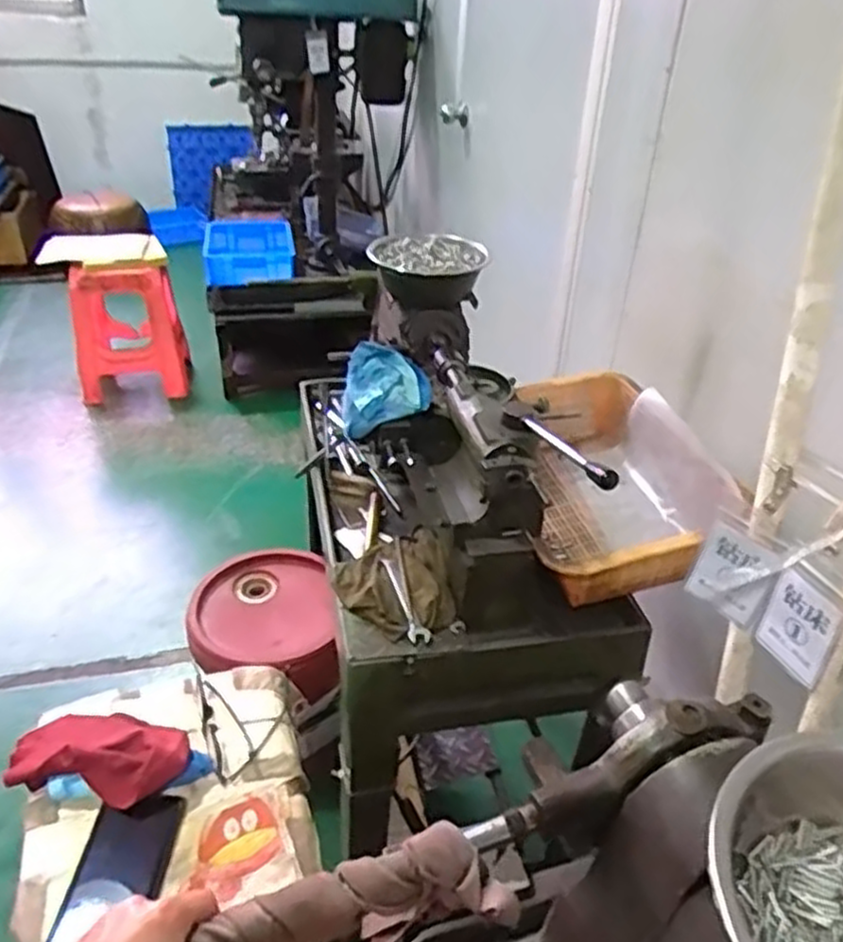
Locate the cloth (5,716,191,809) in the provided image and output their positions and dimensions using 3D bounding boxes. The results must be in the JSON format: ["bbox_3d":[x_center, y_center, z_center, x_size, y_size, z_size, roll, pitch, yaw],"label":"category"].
[{"bbox_3d":[-0.310,0.271,0.724,0.178,0.039,0.087,9,34,10],"label":"cloth"}]

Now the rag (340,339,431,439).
[{"bbox_3d":[-0.044,-0.107,0.983,0.112,0.068,0.122,4,34,3],"label":"rag"}]

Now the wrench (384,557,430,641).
[{"bbox_3d":[-0.023,0.152,0.896,0.026,0.012,0.131,-12,49,-21],"label":"wrench"}]

